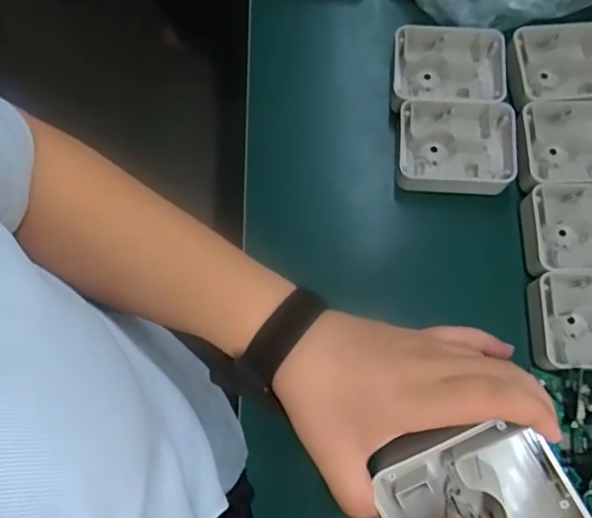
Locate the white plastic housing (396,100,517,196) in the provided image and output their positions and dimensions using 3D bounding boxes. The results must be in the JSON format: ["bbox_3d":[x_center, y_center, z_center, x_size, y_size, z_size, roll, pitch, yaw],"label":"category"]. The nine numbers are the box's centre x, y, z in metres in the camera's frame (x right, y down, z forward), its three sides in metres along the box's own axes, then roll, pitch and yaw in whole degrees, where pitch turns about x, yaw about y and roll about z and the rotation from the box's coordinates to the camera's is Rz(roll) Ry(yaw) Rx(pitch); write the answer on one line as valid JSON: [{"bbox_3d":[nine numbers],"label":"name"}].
[{"bbox_3d":[0.183,-0.127,0.651,0.133,0.040,0.103,1,73,2],"label":"white plastic housing"}]

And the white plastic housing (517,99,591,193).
[{"bbox_3d":[0.320,-0.125,0.641,0.138,0.036,0.103,2,73,2],"label":"white plastic housing"}]

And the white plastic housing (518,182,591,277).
[{"bbox_3d":[0.316,-0.031,0.613,0.137,0.034,0.100,-2,73,1],"label":"white plastic housing"}]

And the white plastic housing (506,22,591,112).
[{"bbox_3d":[0.321,-0.223,0.669,0.146,0.039,0.102,-3,73,1],"label":"white plastic housing"}]

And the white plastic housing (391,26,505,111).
[{"bbox_3d":[0.182,-0.223,0.676,0.134,0.040,0.100,1,73,2],"label":"white plastic housing"}]

